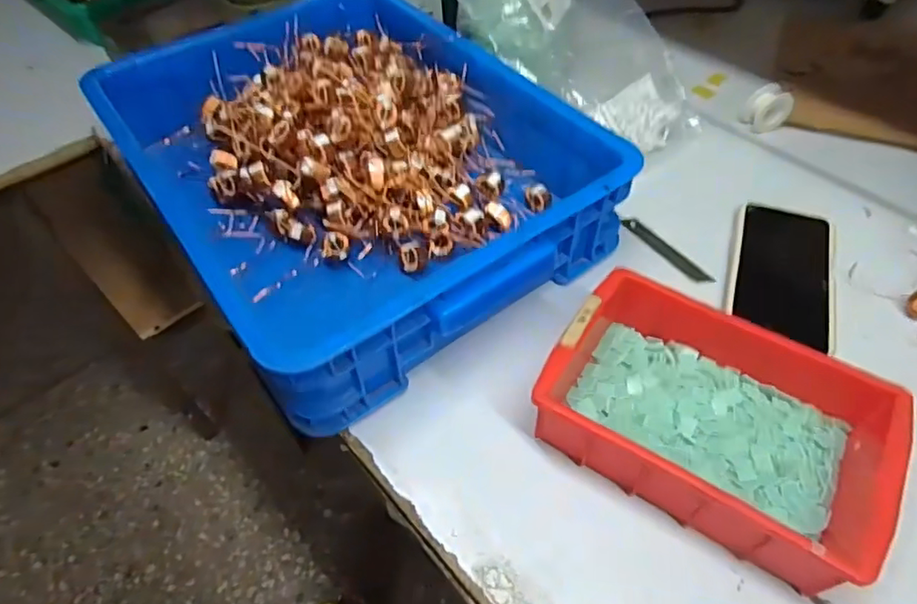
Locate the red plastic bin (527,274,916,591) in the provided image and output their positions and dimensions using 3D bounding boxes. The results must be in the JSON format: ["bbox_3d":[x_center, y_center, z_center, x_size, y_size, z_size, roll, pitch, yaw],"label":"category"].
[{"bbox_3d":[0.165,0.075,0.377,0.200,0.061,0.131,27,58,22],"label":"red plastic bin"}]

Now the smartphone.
[{"bbox_3d":[0.280,-0.031,0.487,0.081,0.008,0.157,16,55,15],"label":"smartphone"}]

